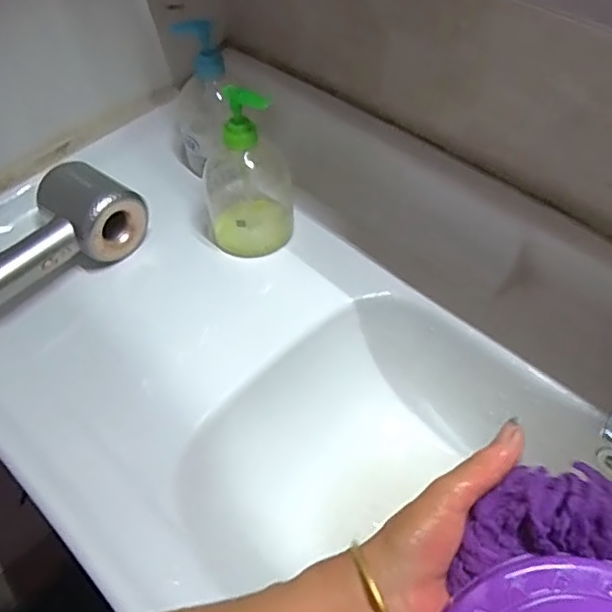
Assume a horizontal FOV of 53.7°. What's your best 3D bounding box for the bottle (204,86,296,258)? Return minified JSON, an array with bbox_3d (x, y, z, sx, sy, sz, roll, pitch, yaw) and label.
[{"bbox_3d":[-0.060,-0.135,0.576,0.083,0.159,0.086,-12,54,-6],"label":"bottle"}]

